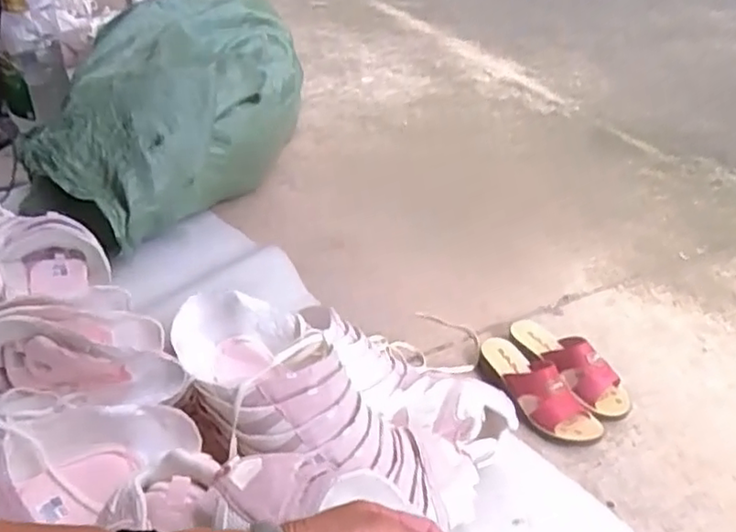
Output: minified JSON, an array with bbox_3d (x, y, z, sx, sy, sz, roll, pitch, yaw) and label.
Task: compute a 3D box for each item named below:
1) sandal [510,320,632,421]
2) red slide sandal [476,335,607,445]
[{"bbox_3d":[0.321,0.156,1.075,0.074,0.081,0.228,-20,43,-26],"label":"sandal"},{"bbox_3d":[0.252,0.187,1.024,0.080,0.084,0.230,-25,45,-30],"label":"red slide sandal"}]

